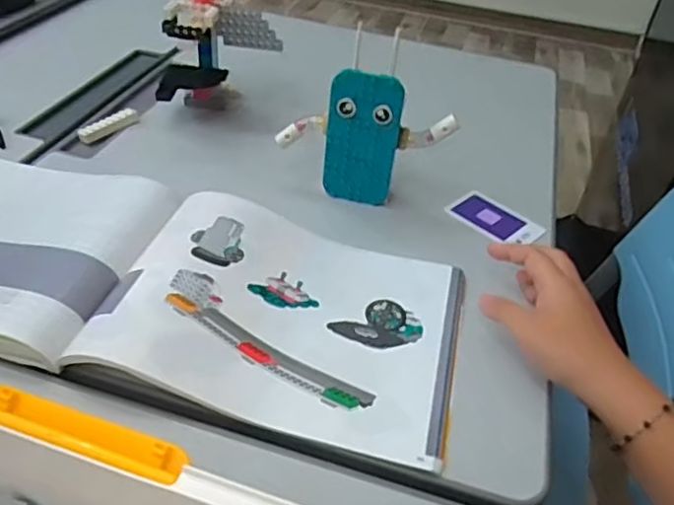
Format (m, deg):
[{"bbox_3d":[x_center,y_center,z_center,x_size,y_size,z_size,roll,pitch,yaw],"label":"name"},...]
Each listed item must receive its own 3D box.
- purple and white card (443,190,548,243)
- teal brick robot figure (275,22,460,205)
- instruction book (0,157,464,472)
[{"bbox_3d":[0.147,-0.031,0.577,0.058,0.007,0.080,-21,47,-35],"label":"purple and white card"},{"bbox_3d":[0.028,-0.117,0.544,0.151,0.148,0.047,11,38,6],"label":"teal brick robot figure"},{"bbox_3d":[-0.163,0.002,0.466,0.510,0.021,0.210,14,38,10],"label":"instruction book"}]

